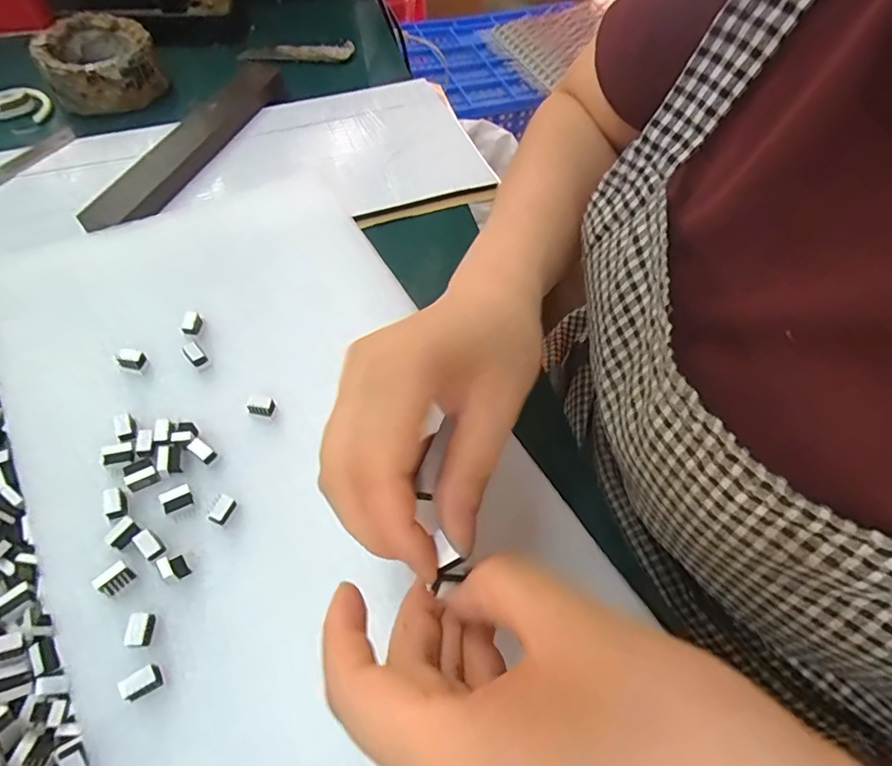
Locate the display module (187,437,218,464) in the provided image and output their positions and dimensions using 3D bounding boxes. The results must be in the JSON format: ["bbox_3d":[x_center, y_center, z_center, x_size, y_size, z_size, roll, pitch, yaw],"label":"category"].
[{"bbox_3d":[-0.114,0.032,0.242,0.014,0.005,0.007,38,61,3],"label":"display module"}]

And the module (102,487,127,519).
[{"bbox_3d":[-0.143,0.052,0.223,0.008,0.004,0.012,-19,60,-15],"label":"module"}]

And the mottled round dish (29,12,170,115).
[{"bbox_3d":[-0.284,-0.265,0.424,0.082,0.039,0.086,-26,62,-19],"label":"mottled round dish"}]

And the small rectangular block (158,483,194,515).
[{"bbox_3d":[-0.120,0.052,0.231,0.012,0.008,0.008,-27,62,-19],"label":"small rectangular block"}]

